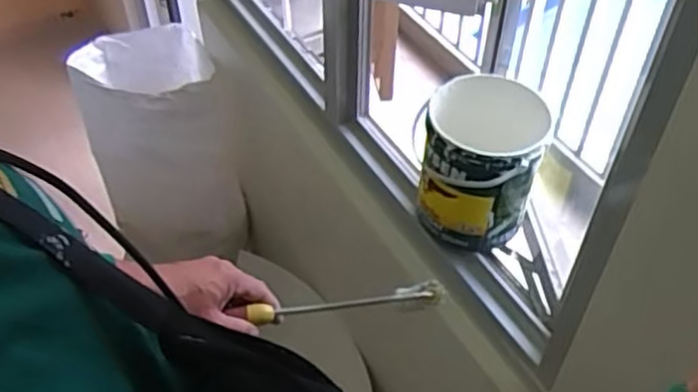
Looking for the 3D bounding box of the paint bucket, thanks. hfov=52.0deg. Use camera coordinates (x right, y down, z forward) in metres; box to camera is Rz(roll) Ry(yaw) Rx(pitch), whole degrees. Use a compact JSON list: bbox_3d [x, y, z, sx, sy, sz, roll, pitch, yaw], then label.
[{"bbox_3d":[0.182,-0.030,1.043,0.171,0.226,0.161,6,47,5],"label":"paint bucket"}]

